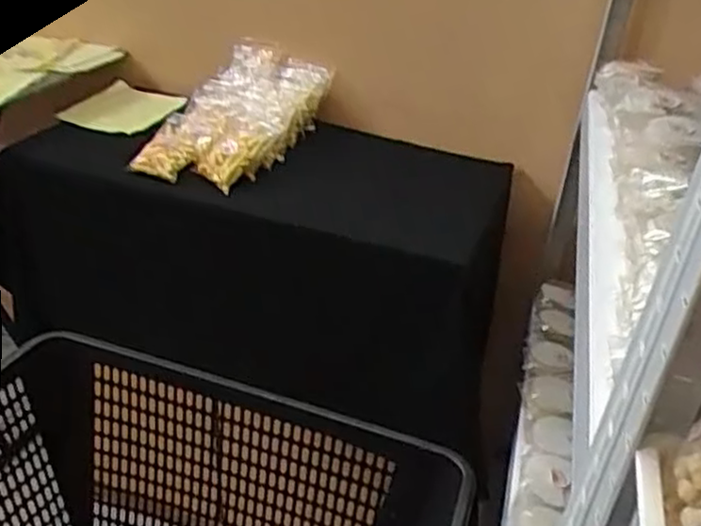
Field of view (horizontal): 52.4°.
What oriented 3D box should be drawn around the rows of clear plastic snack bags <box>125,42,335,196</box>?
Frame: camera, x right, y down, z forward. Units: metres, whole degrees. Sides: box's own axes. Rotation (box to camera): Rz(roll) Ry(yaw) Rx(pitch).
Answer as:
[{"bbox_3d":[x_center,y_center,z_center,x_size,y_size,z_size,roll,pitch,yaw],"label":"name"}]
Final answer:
[{"bbox_3d":[-0.184,-0.258,1.213,0.198,0.133,0.358,14,33,15],"label":"rows of clear plastic snack bags"}]

